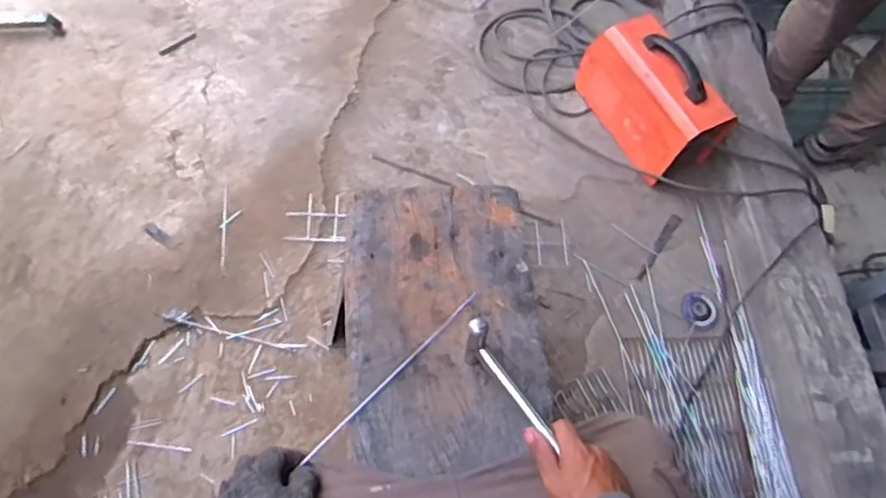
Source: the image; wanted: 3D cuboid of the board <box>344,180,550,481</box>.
[{"bbox_3d":[0.001,0.088,0.823,0.248,0.031,0.383,-4,63,-6],"label":"board"}]

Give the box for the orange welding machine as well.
[{"bbox_3d":[0.468,-0.345,1.408,0.150,0.229,0.347,-27,68,-16],"label":"orange welding machine"}]

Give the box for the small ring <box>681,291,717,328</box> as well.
[{"bbox_3d":[0.537,0.124,1.302,0.071,0.010,0.080,39,67,15],"label":"small ring"}]

